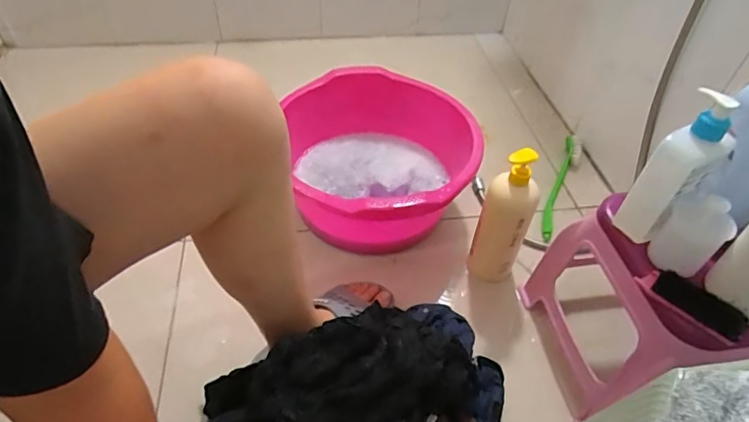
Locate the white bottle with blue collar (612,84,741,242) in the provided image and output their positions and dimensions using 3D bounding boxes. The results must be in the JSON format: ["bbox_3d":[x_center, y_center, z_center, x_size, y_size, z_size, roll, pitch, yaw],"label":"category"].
[{"bbox_3d":[0.348,-0.044,0.556,0.063,0.193,0.066,34,53,26],"label":"white bottle with blue collar"}]

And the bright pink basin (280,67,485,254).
[{"bbox_3d":[0.017,-0.075,0.946,0.365,0.211,0.413,3,46,-1],"label":"bright pink basin"}]

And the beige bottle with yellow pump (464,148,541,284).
[{"bbox_3d":[0.216,0.023,0.810,0.076,0.297,0.051,8,46,4],"label":"beige bottle with yellow pump"}]

